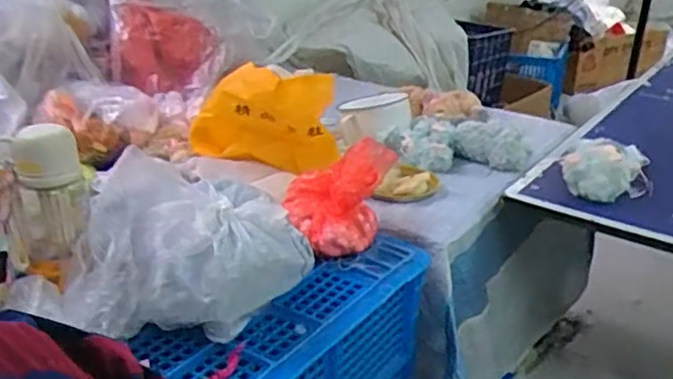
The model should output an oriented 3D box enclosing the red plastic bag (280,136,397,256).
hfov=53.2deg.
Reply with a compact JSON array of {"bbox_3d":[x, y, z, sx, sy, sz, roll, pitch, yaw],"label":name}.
[{"bbox_3d":[0.005,0.012,0.946,0.155,0.106,0.153,1,25,1],"label":"red plastic bag"}]

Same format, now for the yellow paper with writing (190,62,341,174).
[{"bbox_3d":[-0.116,-0.101,1.128,0.259,0.243,0.076,-3,53,11],"label":"yellow paper with writing"}]

